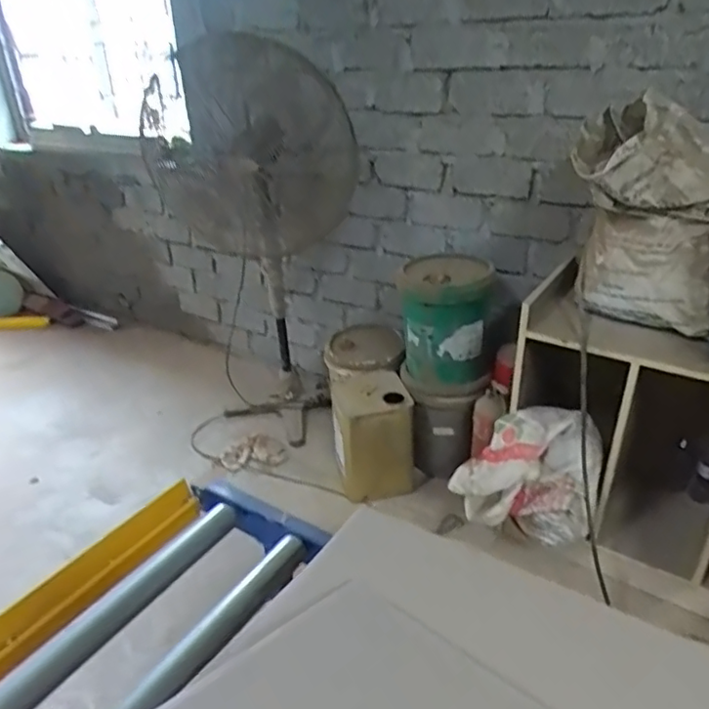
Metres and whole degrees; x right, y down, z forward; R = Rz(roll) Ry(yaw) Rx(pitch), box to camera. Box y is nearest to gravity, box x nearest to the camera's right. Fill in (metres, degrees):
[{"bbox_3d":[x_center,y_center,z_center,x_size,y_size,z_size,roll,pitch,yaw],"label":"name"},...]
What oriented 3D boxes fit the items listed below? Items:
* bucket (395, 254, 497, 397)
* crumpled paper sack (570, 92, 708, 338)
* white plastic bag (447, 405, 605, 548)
[{"bbox_3d":[0.297,-0.101,1.949,0.299,0.396,0.269,3,28,9],"label":"bucket"},{"bbox_3d":[0.718,-0.327,1.459,0.376,0.470,0.283,12,31,24],"label":"crumpled paper sack"},{"bbox_3d":[0.475,0.348,1.694,0.383,0.369,0.200,5,29,12],"label":"white plastic bag"}]

